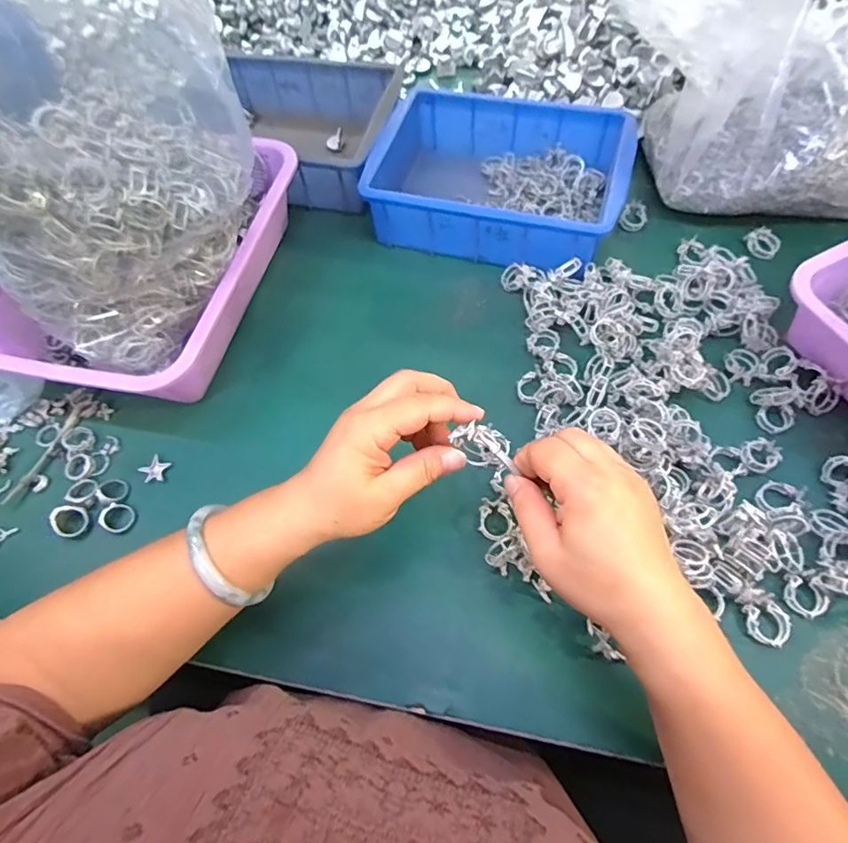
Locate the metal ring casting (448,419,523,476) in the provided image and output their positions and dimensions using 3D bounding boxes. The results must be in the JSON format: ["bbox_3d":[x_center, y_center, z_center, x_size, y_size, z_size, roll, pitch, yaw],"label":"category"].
[{"bbox_3d":[0.037,0.015,0.304,0.039,0.022,0.018,24,66,16],"label":"metal ring casting"}]

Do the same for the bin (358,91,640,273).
[{"bbox_3d":[0.076,-0.249,0.529,0.242,0.075,0.174,13,64,10],"label":"bin"}]

